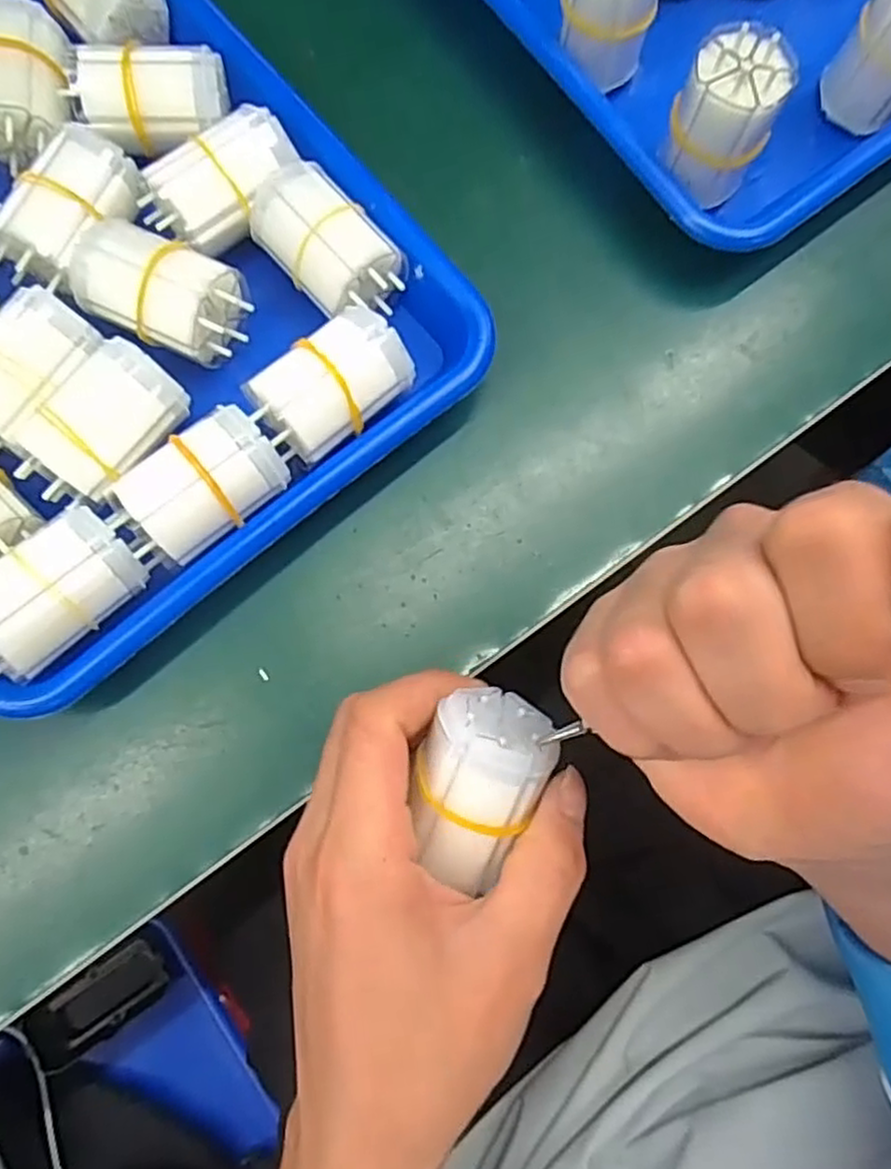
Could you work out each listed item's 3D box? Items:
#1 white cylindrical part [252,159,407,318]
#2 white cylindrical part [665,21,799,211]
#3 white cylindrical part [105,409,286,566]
[{"bbox_3d":[-0.049,-0.137,0.299,0.040,0.038,0.061,-42,80,-9],"label":"white cylindrical part"},{"bbox_3d":[0.115,-0.192,0.296,0.039,0.054,0.034,24,78,6],"label":"white cylindrical part"},{"bbox_3d":[-0.091,-0.035,0.269,0.061,0.028,0.033,-43,80,-9],"label":"white cylindrical part"}]

